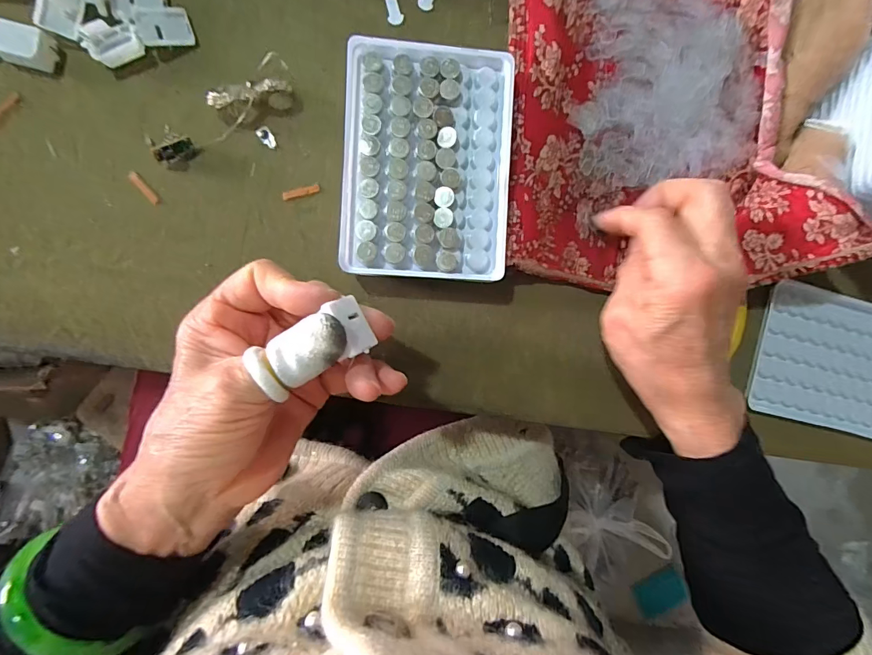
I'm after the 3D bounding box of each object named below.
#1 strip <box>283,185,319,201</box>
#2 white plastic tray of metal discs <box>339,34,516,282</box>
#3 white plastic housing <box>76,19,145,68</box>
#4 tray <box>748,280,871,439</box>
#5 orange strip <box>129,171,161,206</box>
[{"bbox_3d":[-0.082,-0.082,0.251,0.022,0.004,0.005,-16,101,-7],"label":"strip"},{"bbox_3d":[-0.005,-0.095,0.243,0.093,0.028,0.130,3,91,-8],"label":"white plastic tray of metal discs"},{"bbox_3d":[-0.180,-0.160,0.230,0.027,0.009,0.023,-29,95,-6],"label":"white plastic housing"},{"bbox_3d":[0.290,0.025,0.296,0.128,0.010,0.094,13,93,-7],"label":"tray"},{"bbox_3d":[-0.169,-0.081,0.239,0.005,0.004,0.021,-38,96,-5],"label":"orange strip"}]

